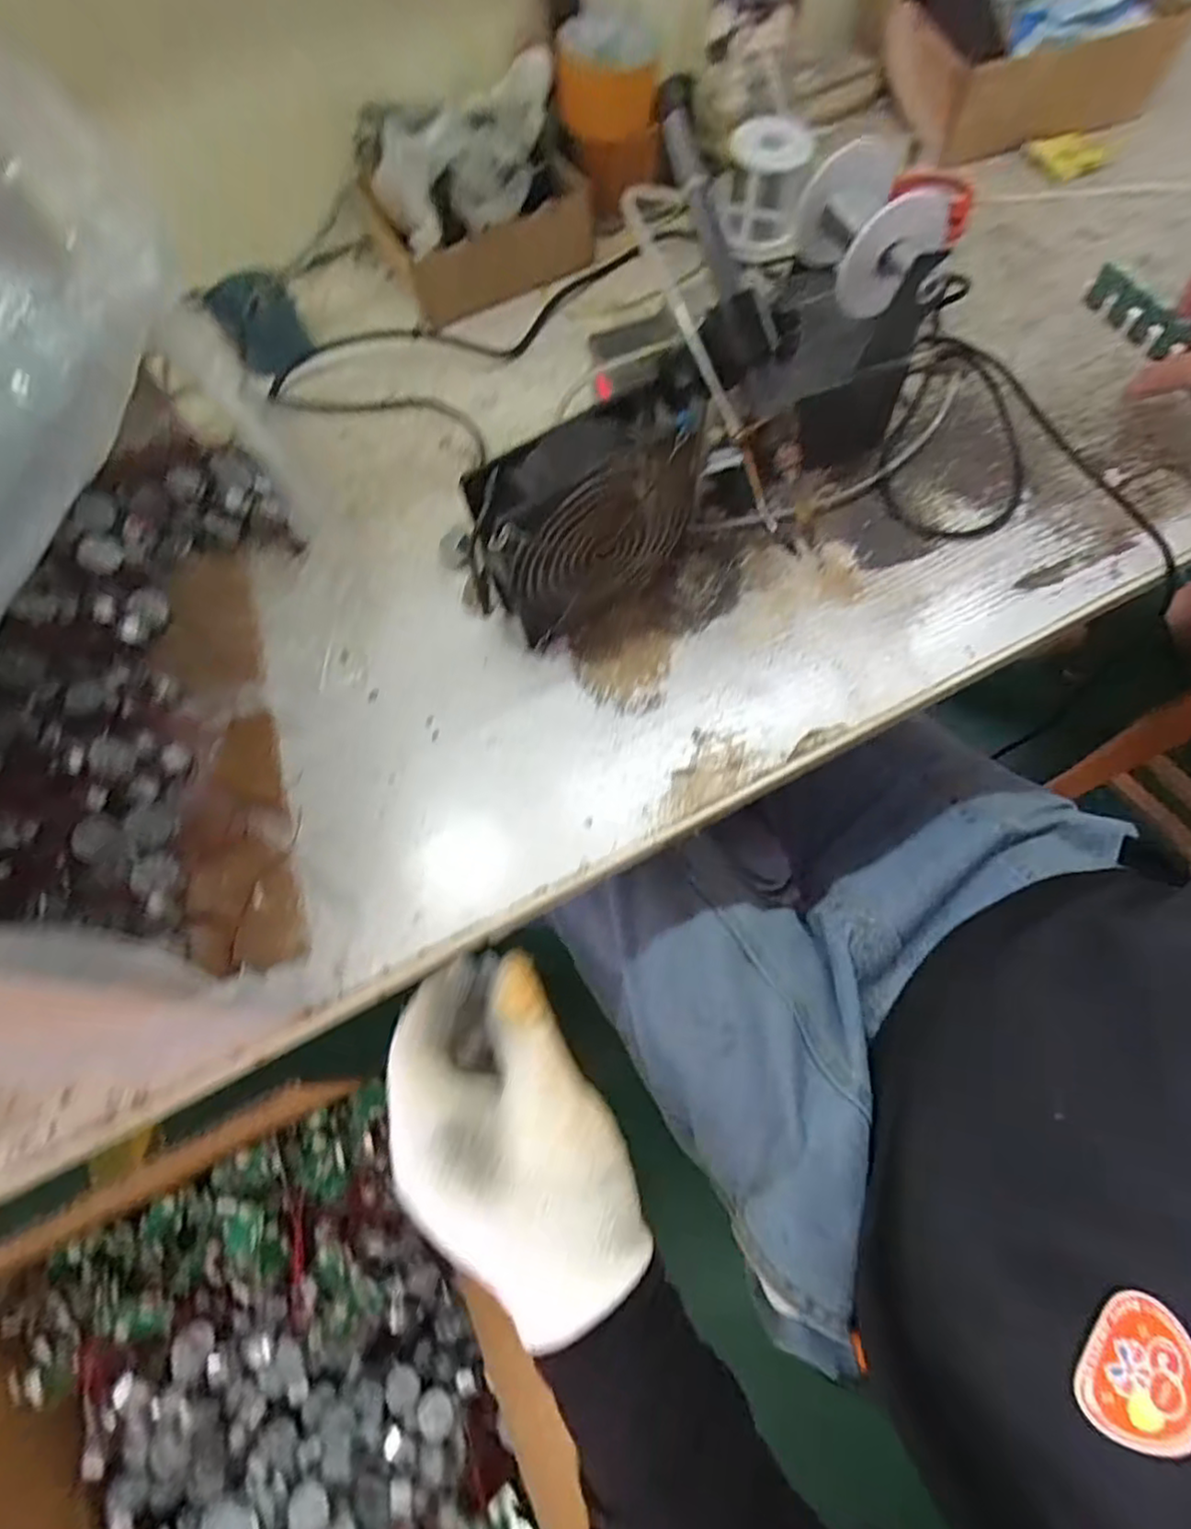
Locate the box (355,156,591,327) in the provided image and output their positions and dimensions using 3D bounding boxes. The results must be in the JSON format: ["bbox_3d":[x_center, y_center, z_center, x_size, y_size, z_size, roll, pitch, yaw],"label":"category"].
[{"bbox_3d":[-0.092,-0.454,0.567,0.175,0.064,0.108,-21,68,-5],"label":"box"}]

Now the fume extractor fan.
[{"bbox_3d":[-0.003,-0.140,0.397,0.141,0.121,0.050,-26,69,-7],"label":"fume extractor fan"}]

